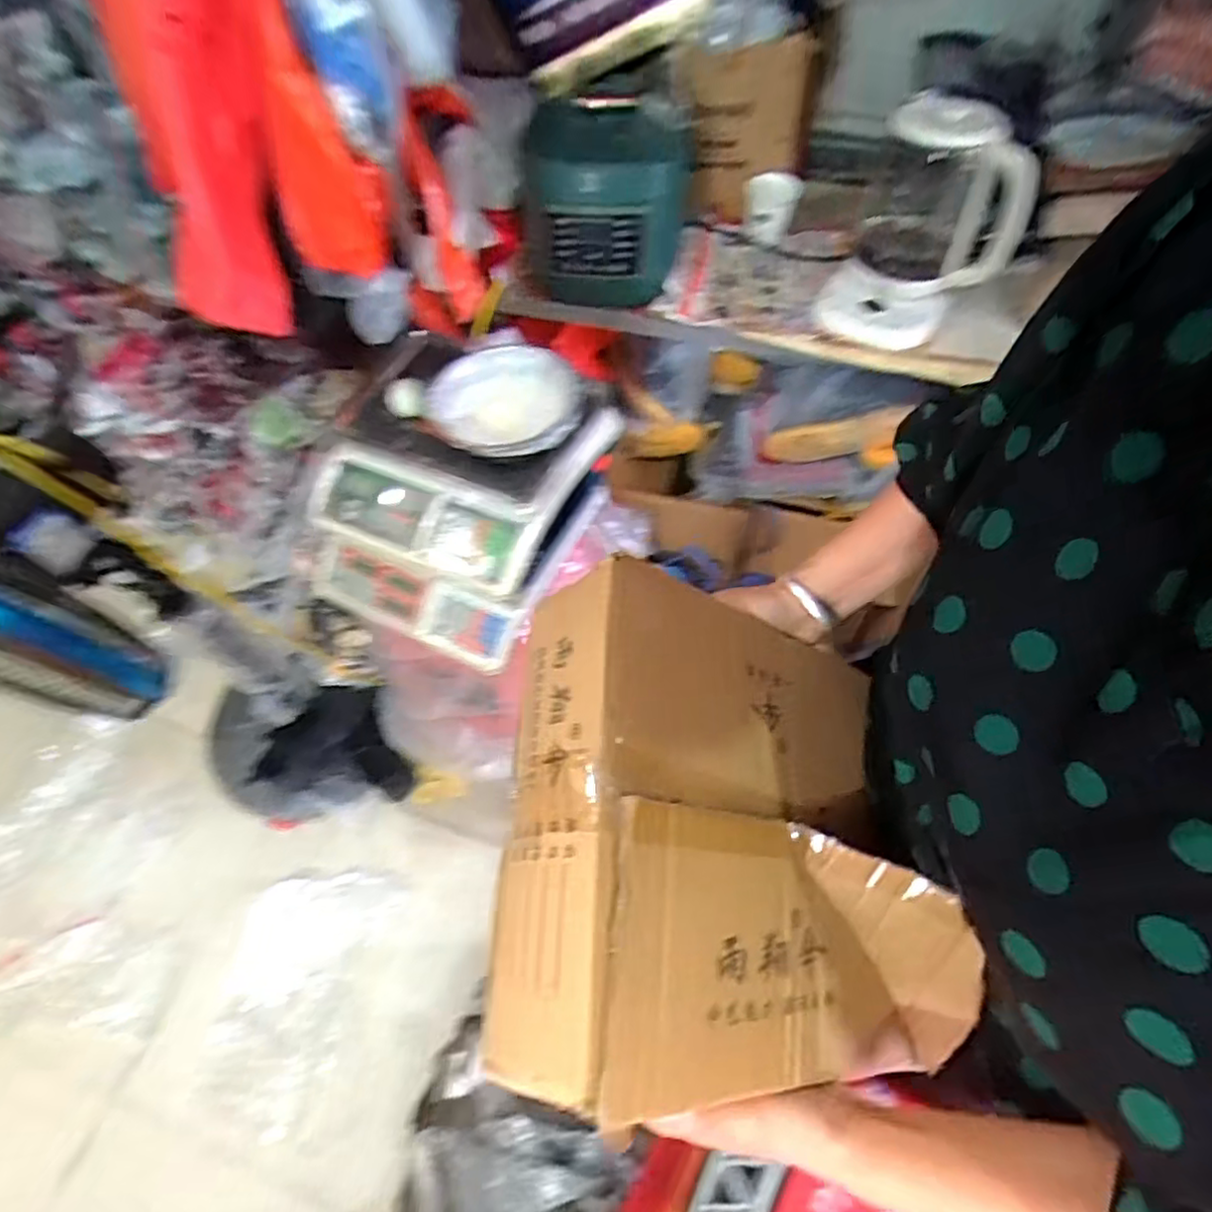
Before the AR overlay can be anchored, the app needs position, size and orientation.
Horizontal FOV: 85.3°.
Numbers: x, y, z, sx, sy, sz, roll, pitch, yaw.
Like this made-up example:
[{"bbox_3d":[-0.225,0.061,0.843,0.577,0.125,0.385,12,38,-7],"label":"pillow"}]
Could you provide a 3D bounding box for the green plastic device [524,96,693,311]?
[{"bbox_3d":[0.009,-0.570,0.945,0.210,0.261,0.183,-2,57,1],"label":"green plastic device"}]

